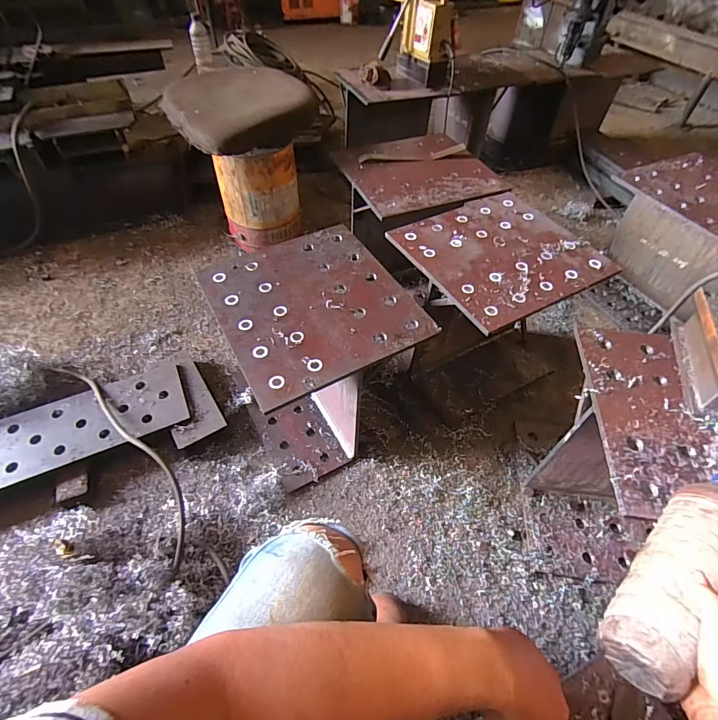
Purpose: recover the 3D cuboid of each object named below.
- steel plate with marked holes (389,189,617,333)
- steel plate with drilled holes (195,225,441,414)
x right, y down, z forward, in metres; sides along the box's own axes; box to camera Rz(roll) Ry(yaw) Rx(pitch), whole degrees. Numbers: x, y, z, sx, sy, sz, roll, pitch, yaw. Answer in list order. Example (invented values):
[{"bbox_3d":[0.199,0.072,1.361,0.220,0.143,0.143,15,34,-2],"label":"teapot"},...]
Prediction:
[{"bbox_3d":[0.337,-0.269,0.965,0.415,0.013,0.386,-24,56,-19],"label":"steel plate with marked holes"},{"bbox_3d":[-0.099,-0.125,0.846,0.372,0.014,0.408,-24,57,-17],"label":"steel plate with drilled holes"}]

